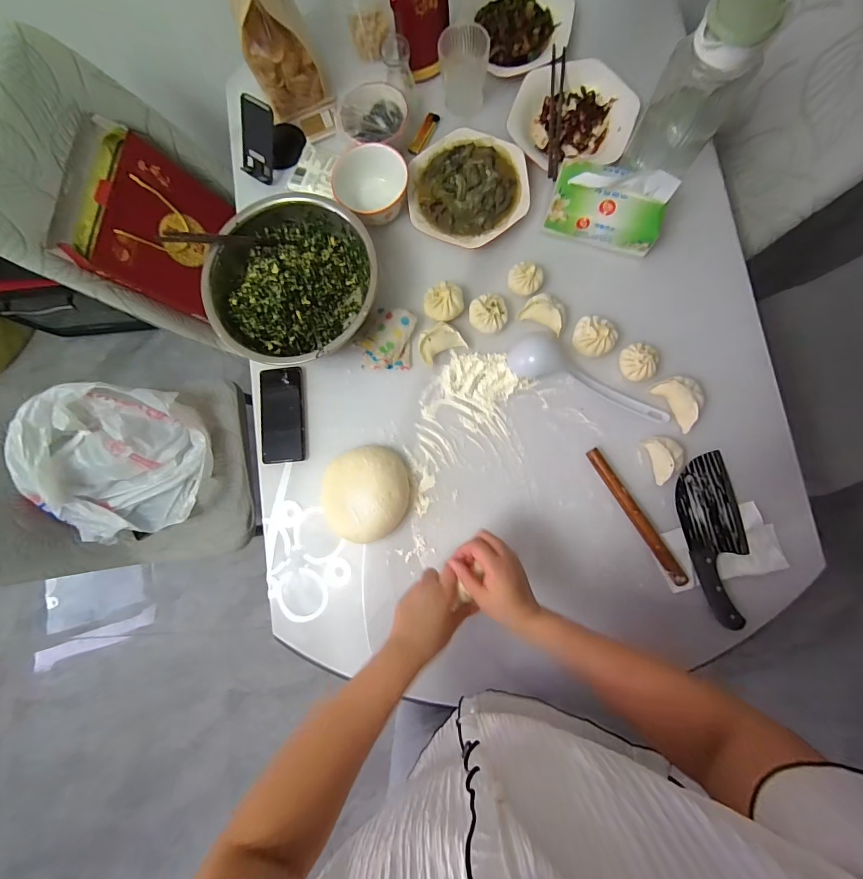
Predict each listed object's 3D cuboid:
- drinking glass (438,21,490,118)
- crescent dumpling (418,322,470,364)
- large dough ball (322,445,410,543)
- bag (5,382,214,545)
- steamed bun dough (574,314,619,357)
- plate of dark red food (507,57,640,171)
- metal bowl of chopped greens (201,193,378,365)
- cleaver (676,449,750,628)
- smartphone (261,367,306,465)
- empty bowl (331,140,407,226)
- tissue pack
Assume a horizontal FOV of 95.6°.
[{"bbox_3d":[0.055,-0.628,0.671,0.081,0.089,0.070,4,85,5],"label":"drinking glass"},{"bbox_3d":[0.014,-0.158,0.635,0.071,0.034,0.048,-25,83,2],"label":"crescent dumpling"},{"bbox_3d":[-0.103,0.083,0.608,0.132,0.065,0.144,-6,84,4],"label":"large dough ball"},{"bbox_3d":[-0.683,0.051,0.858,0.310,0.194,0.316,-12,84,3],"label":"bag"},{"bbox_3d":[0.255,-0.161,0.618,0.063,0.039,0.060,0,84,4],"label":"steamed bun dough"},{"bbox_3d":[0.236,-0.544,0.664,0.198,0.036,0.213,0,84,4],"label":"plate of dark red food"},{"bbox_3d":[-0.212,-0.250,0.626,0.256,0.094,0.242,0,84,4],"label":"metal bowl of chopped greens"},{"bbox_3d":[0.423,0.144,0.573,0.087,0.020,0.236,-12,84,3],"label":"cleaver"},{"bbox_3d":[-0.250,-0.042,0.651,0.074,0.016,0.160,-5,84,4],"label":"smartphone"},{"bbox_3d":[-0.092,-0.414,0.651,0.110,0.063,0.115,0,84,4],"label":"empty bowl"},{"bbox_3d":[0.274,-0.365,0.605,0.172,0.069,0.099,14,86,6],"label":"tissue pack"}]

